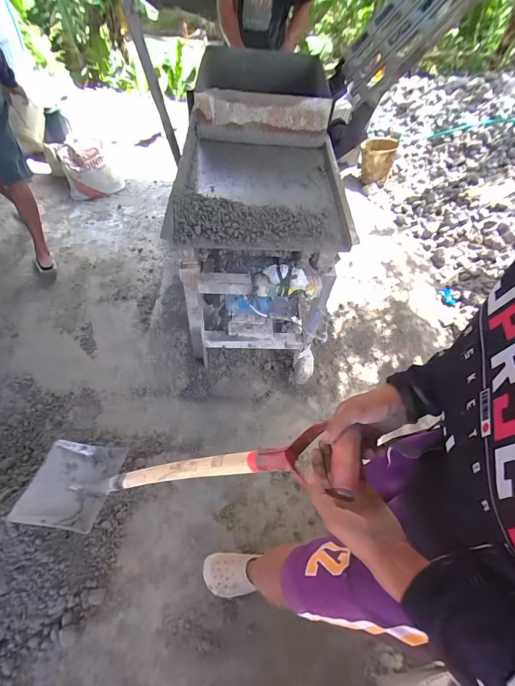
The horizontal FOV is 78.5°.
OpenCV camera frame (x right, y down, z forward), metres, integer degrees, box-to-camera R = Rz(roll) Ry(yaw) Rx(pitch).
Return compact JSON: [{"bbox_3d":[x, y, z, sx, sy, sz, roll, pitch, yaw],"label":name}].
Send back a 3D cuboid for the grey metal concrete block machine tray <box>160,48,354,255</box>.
[{"bbox_3d":[0.010,-0.537,0.962,0.496,0.147,0.664,3,56,-3],"label":"grey metal concrete block machine tray"}]

